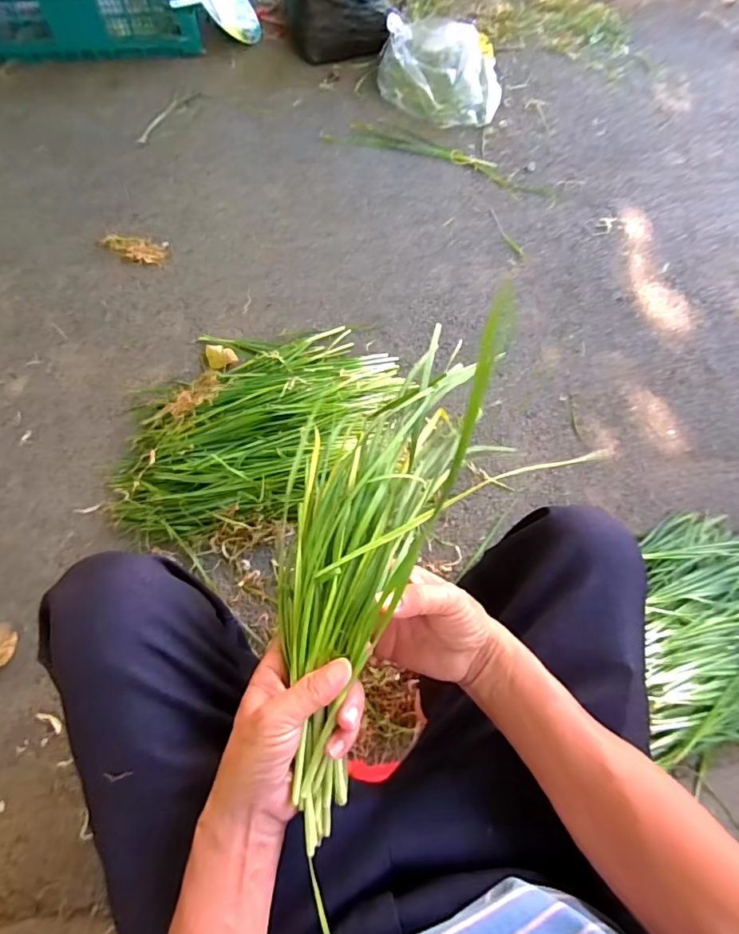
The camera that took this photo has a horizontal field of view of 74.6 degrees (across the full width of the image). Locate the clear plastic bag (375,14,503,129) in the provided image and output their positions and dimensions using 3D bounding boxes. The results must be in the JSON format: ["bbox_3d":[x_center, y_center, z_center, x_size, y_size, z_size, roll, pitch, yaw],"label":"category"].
[{"bbox_3d":[0.182,-1.002,1.213,0.303,0.124,0.264,-2,70,-4],"label":"clear plastic bag"}]

